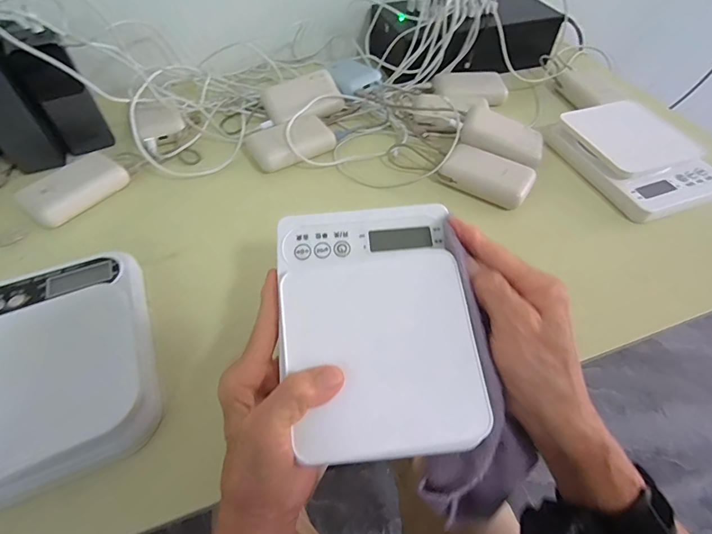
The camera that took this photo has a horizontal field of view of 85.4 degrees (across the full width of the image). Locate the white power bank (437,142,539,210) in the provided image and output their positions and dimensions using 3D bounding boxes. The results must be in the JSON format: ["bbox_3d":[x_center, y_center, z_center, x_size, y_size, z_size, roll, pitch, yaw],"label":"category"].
[{"bbox_3d":[0.153,-0.107,0.444,0.094,0.019,0.059,28,57,19],"label":"white power bank"}]

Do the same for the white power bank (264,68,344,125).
[{"bbox_3d":[-0.071,-0.229,0.523,0.102,0.021,0.064,-20,84,-9],"label":"white power bank"}]

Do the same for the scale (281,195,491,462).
[{"bbox_3d":[0.013,0.034,0.267,0.125,0.017,0.176,-7,69,-1],"label":"scale"}]

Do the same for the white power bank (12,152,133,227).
[{"bbox_3d":[-0.311,-0.090,0.430,0.058,0.020,0.102,32,59,22],"label":"white power bank"}]

